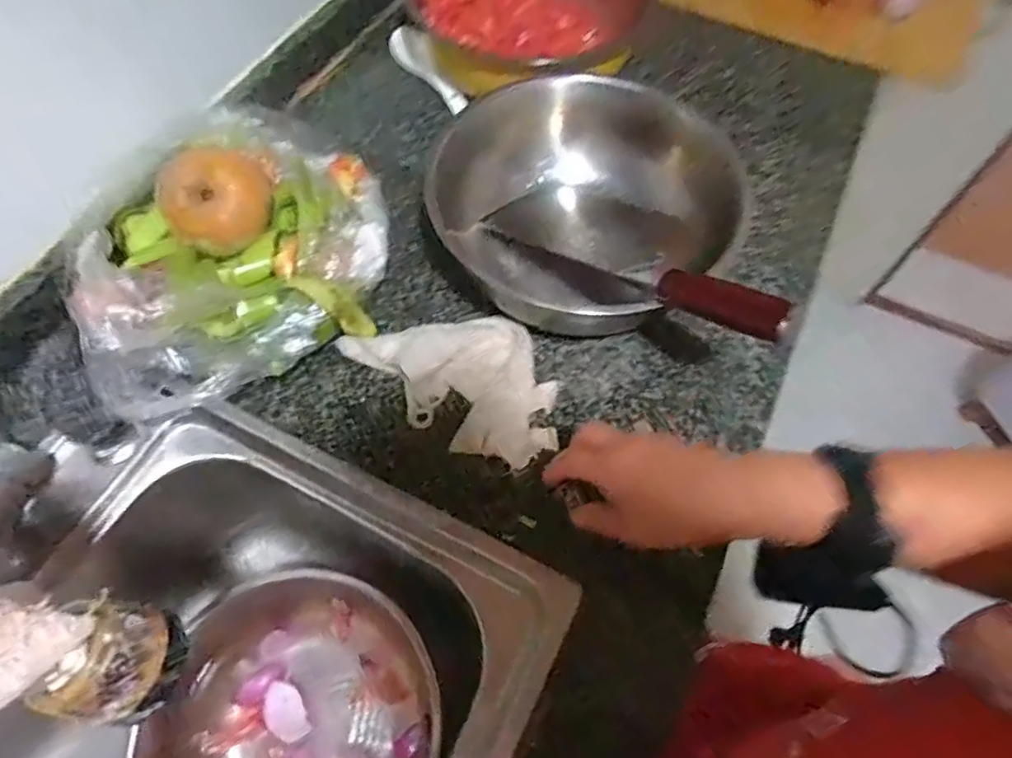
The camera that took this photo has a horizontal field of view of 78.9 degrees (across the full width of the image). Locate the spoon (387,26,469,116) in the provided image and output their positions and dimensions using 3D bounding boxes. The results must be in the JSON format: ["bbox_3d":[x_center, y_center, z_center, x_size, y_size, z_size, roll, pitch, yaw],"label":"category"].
[{"bbox_3d":[-0.084,-0.338,0.669,0.035,0.034,0.117,-31,67,-16],"label":"spoon"}]

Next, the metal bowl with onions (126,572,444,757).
[{"bbox_3d":[-0.176,0.295,0.509,0.237,0.087,0.238,0,62,-1],"label":"metal bowl with onions"}]

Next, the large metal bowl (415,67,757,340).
[{"bbox_3d":[0.065,-0.164,0.537,0.217,0.106,0.218,0,62,-1],"label":"large metal bowl"}]

